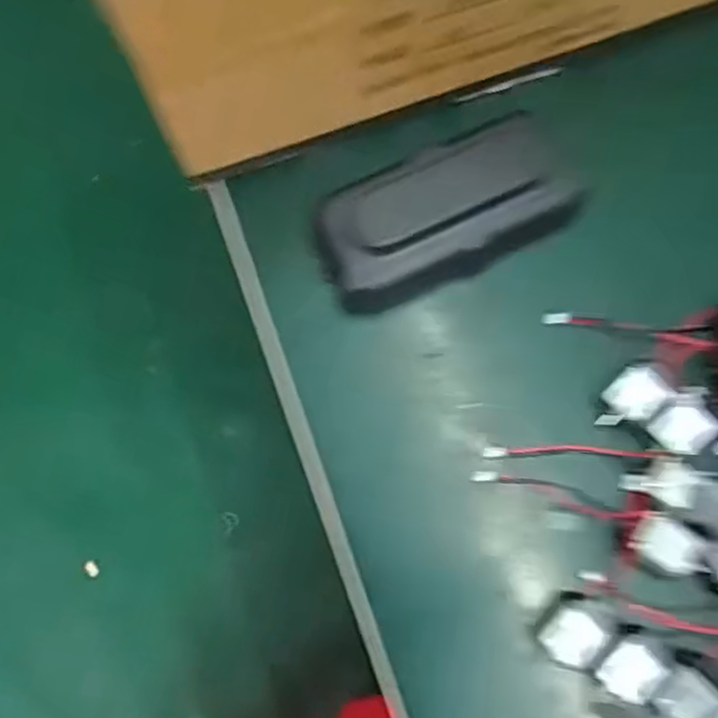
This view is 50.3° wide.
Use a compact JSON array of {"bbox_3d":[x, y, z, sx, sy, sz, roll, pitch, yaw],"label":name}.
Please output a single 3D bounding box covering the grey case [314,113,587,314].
[{"bbox_3d":[0.034,-0.059,0.312,0.104,0.027,0.048,-26,74,-6],"label":"grey case"}]

